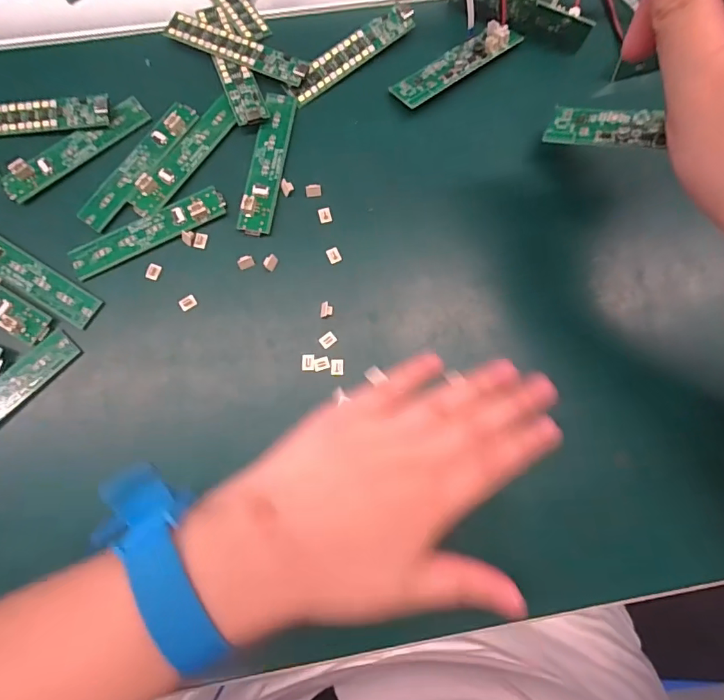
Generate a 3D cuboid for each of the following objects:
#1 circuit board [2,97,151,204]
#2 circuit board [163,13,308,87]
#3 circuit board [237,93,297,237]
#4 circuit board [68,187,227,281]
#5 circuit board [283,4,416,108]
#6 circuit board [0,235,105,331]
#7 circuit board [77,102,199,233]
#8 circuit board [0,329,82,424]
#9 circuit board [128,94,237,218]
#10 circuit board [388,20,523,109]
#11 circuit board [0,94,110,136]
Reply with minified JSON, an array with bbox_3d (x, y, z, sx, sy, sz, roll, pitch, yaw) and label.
[{"bbox_3d":[-0.153,-0.108,0.246,0.083,0.007,0.016,-37,82,-8],"label":"circuit board"},{"bbox_3d":[-0.069,-0.168,0.260,0.081,0.007,0.018,22,79,3],"label":"circuit board"},{"bbox_3d":[-0.052,-0.103,0.251,0.019,0.006,0.083,9,79,0],"label":"circuit board"},{"bbox_3d":[-0.112,-0.063,0.242,0.082,0.006,0.017,-27,81,-6],"label":"circuit board"},{"bbox_3d":[-0.007,-0.168,0.262,0.081,0.008,0.016,-36,82,-8],"label":"circuit board"},{"bbox_3d":[-0.172,-0.040,0.235,0.081,0.007,0.018,31,80,4],"label":"circuit board"},{"bbox_3d":[-0.120,-0.100,0.247,0.019,0.006,0.082,34,80,5],"label":"circuit board"},{"bbox_3d":[-0.177,0.024,0.225,0.017,0.010,0.083,44,81,7],"label":"circuit board"},{"bbox_3d":[-0.095,-0.104,0.248,0.018,0.005,0.076,36,80,5],"label":"circuit board"},{"bbox_3d":[0.054,-0.163,0.262,0.081,0.009,0.020,-35,82,-8],"label":"circuit board"},{"bbox_3d":[-0.175,-0.125,0.248,0.078,0.008,0.018,-4,79,-2],"label":"circuit board"}]

